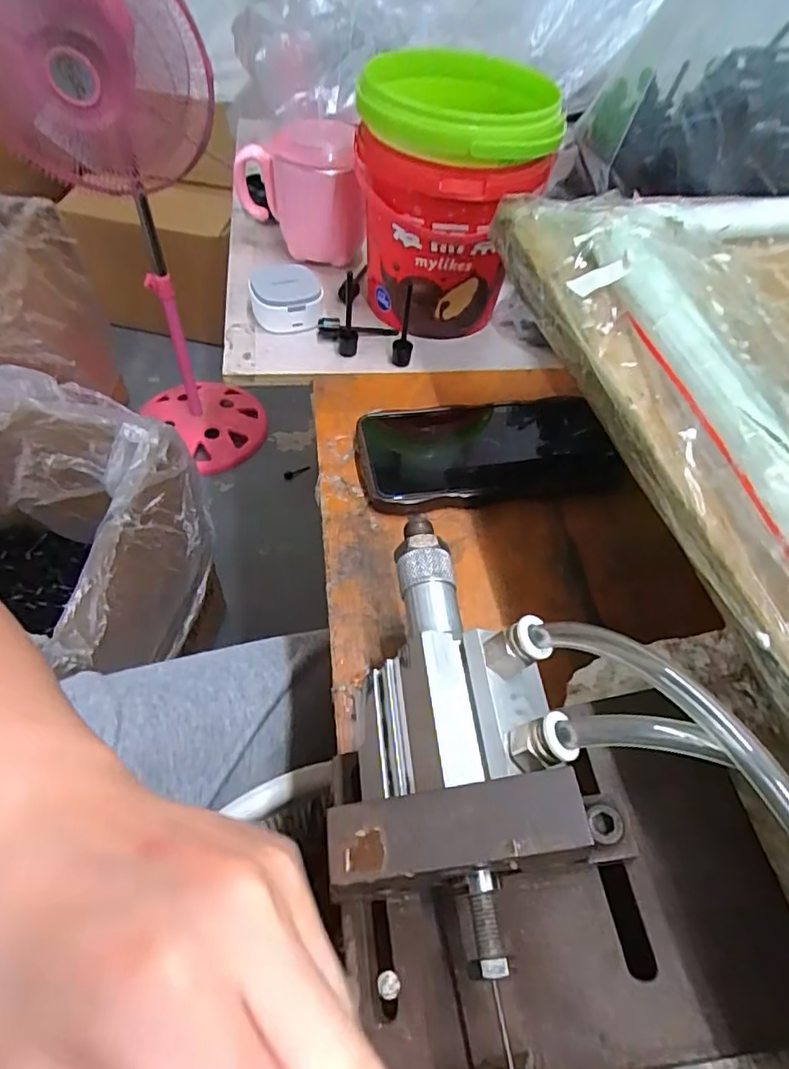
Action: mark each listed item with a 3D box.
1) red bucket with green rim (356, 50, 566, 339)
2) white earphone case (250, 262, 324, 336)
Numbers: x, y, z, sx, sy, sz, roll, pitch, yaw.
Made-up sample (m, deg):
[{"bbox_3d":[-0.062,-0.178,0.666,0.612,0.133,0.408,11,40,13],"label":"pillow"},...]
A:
[{"bbox_3d":[0.034,-0.243,0.426,0.119,0.155,0.118,-1,54,-6],"label":"red bucket with green rim"},{"bbox_3d":[-0.085,-0.186,0.450,0.053,0.031,0.050,-8,55,-12],"label":"white earphone case"}]

